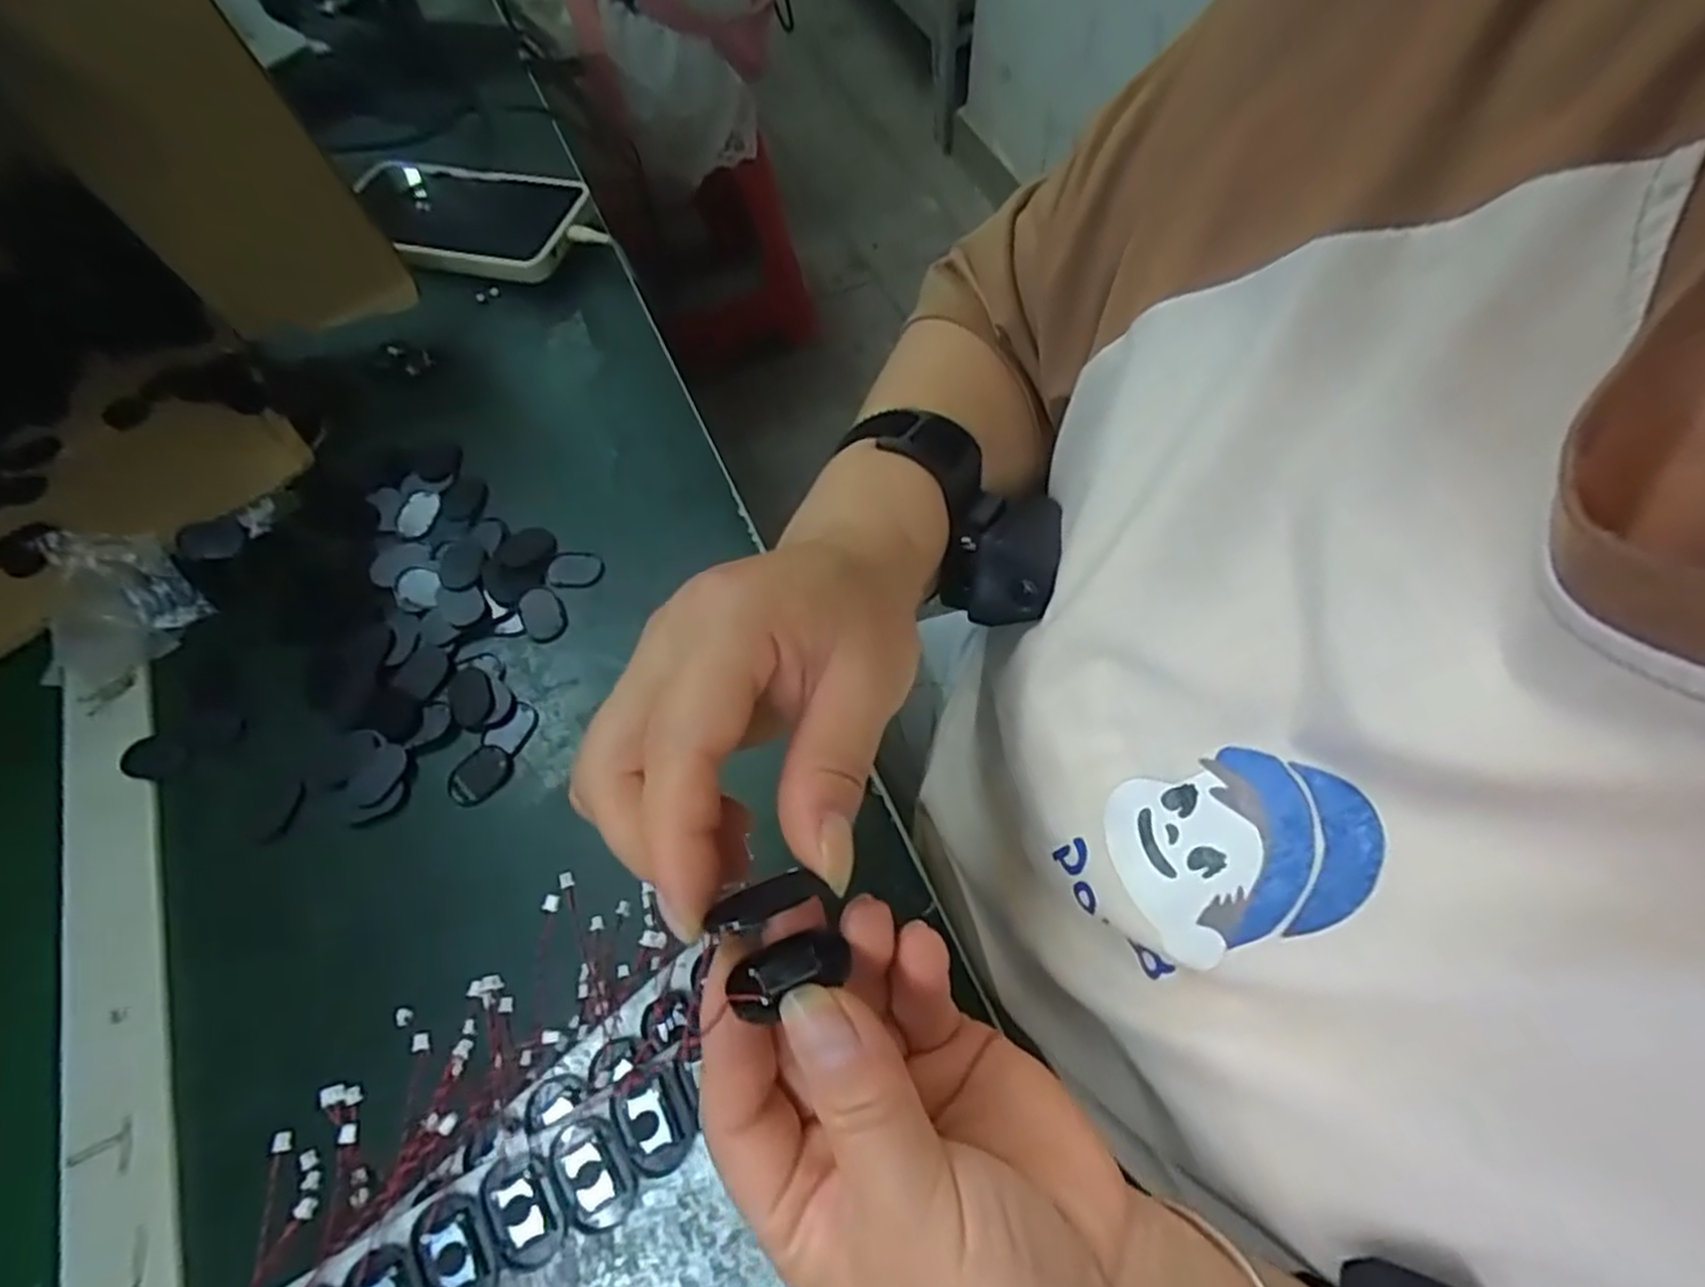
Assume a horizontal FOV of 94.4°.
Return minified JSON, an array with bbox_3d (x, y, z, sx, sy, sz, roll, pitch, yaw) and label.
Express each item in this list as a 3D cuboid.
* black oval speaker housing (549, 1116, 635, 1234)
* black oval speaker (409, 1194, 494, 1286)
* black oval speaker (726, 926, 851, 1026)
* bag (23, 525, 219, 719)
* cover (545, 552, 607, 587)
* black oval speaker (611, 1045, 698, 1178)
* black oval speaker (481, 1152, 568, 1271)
[{"bbox_3d":[-0.073,0.149,0.221,0.019,0.005,0.028,-26,65,-10],"label":"black oval speaker housing"},{"bbox_3d":[-0.109,0.166,0.215,0.020,0.005,0.028,-20,64,-7],"label":"black oval speaker"},{"bbox_3d":[-0.014,0.074,0.180,0.024,0.004,0.016,-17,26,-17],"label":"black oval speaker"},{"bbox_3d":[-0.359,-0.017,0.375,0.063,0.034,0.078,23,66,13],"label":"bag"},{"bbox_3d":[-0.138,-0.037,0.395,0.026,0.007,0.019,-9,63,-3],"label":"cover"},{"bbox_3d":[-0.056,0.135,0.226,0.024,0.005,0.028,-22,64,-8],"label":"black oval speaker"},{"bbox_3d":[-0.091,0.157,0.218,0.019,0.005,0.027,-23,65,-8],"label":"black oval speaker"}]

